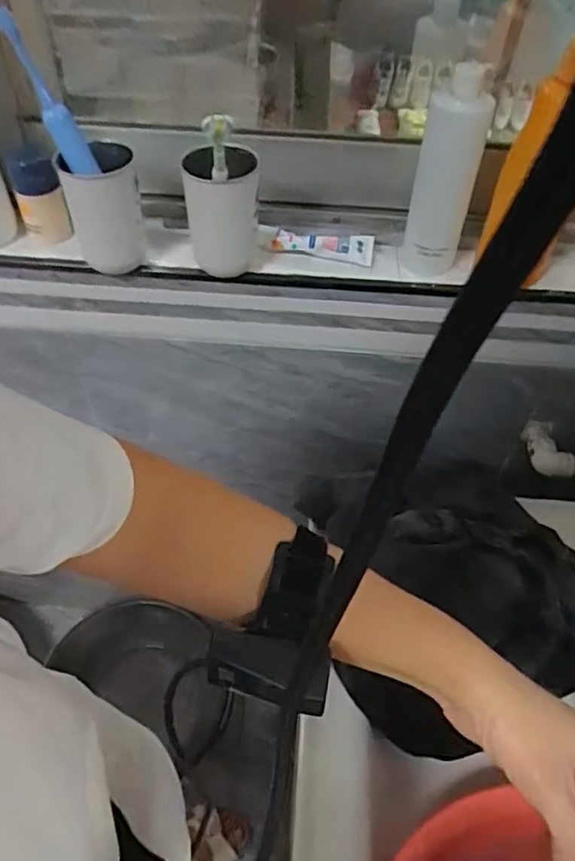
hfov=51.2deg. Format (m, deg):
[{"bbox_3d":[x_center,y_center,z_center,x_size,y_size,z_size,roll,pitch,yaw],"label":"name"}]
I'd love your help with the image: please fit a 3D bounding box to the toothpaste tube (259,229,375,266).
[{"bbox_3d":[0.037,-0.230,0.741,0.136,0.039,0.030,7,52,2],"label":"toothpaste tube"}]

